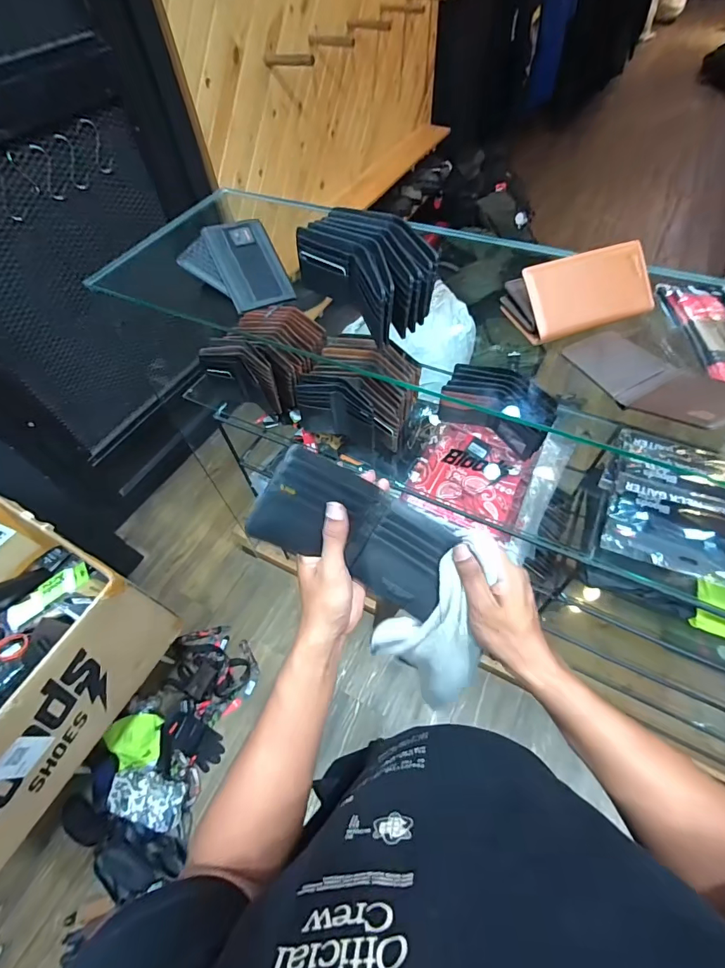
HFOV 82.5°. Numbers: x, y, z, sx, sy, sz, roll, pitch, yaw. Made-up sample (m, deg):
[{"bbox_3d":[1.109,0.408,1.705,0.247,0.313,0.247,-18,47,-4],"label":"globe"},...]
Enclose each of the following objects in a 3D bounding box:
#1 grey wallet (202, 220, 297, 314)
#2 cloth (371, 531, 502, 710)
[{"bbox_3d":[-0.174,-0.340,0.639,0.094,0.009,0.146,-23,84,-15],"label":"grey wallet"},{"bbox_3d":[0.091,0.149,0.425,0.134,0.137,0.097,-33,60,-18],"label":"cloth"}]

